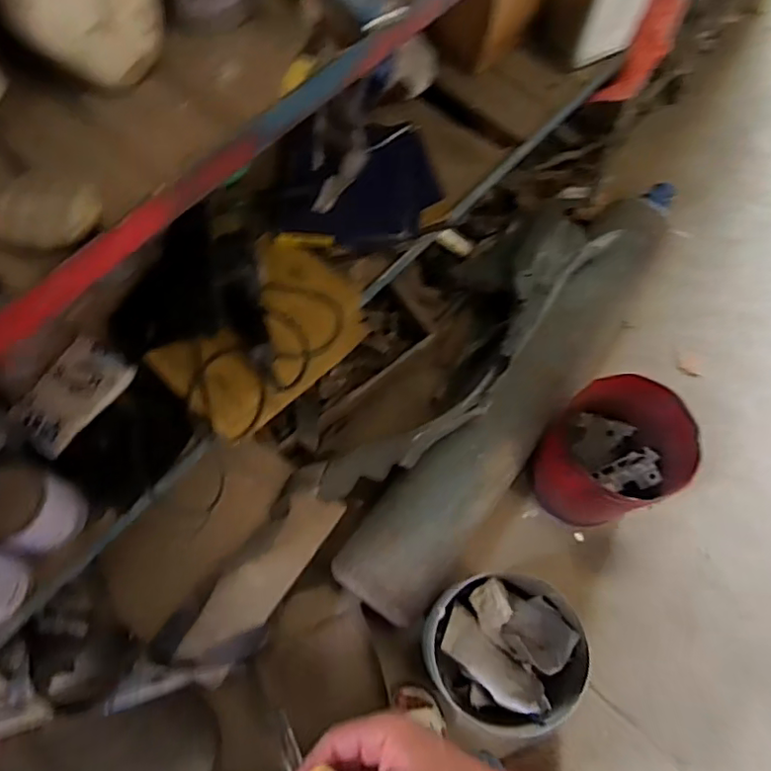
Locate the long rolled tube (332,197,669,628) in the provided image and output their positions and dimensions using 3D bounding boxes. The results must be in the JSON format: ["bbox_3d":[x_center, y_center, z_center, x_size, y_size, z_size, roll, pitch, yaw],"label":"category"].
[{"bbox_3d":[0.338,-0.011,1.365,0.213,0.232,1.218,36,72,12],"label":"long rolled tube"}]

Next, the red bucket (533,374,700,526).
[{"bbox_3d":[0.483,0.150,1.298,0.249,0.308,0.247,0,68,-1],"label":"red bucket"}]

